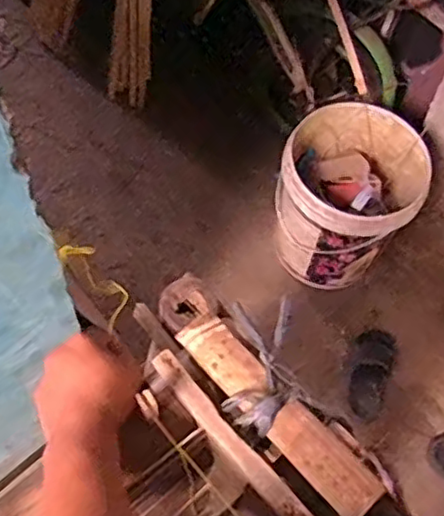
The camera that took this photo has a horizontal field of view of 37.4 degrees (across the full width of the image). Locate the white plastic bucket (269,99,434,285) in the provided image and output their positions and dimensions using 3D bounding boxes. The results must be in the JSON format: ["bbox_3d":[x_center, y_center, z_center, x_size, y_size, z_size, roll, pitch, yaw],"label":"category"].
[{"bbox_3d":[0.282,-0.141,1.532,0.301,0.338,0.309,2,62,-3],"label":"white plastic bucket"}]

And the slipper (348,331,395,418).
[{"bbox_3d":[0.347,0.270,1.539,0.107,0.060,0.217,17,62,5],"label":"slipper"}]

